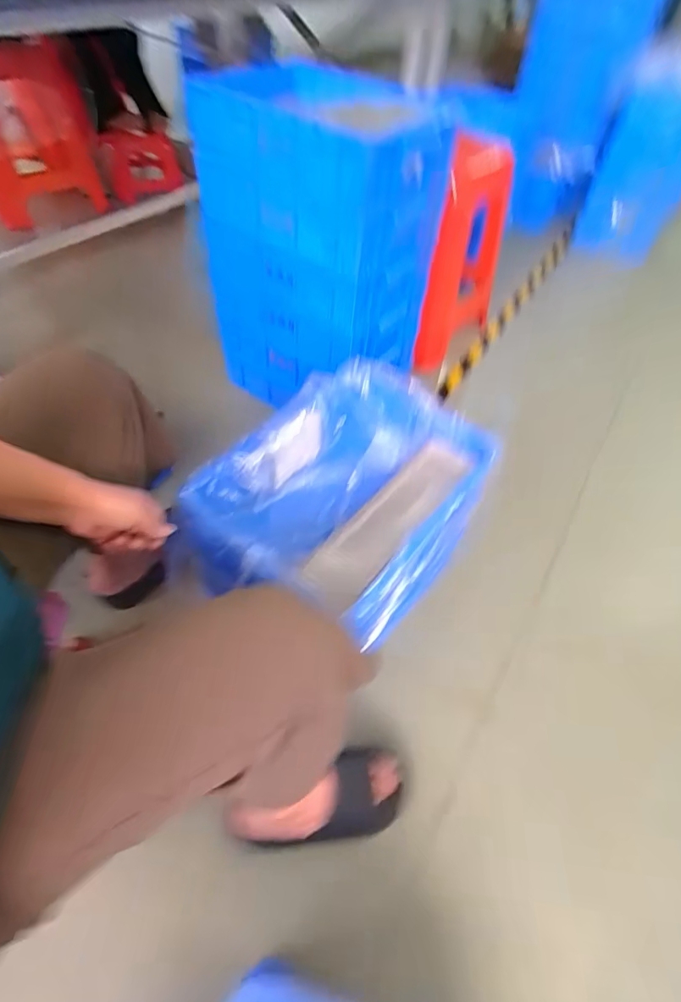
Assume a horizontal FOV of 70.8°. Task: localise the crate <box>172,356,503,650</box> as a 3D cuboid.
[{"bbox_3d":[0.009,-0.010,0.724,0.326,0.149,0.401,31,55,17],"label":"crate"}]

